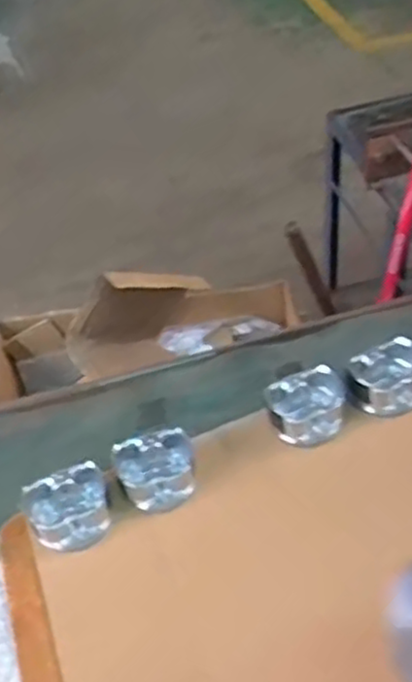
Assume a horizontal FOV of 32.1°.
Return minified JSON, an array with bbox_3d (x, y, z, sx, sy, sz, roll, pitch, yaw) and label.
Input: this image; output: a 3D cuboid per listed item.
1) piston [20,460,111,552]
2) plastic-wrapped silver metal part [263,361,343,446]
[{"bbox_3d":[-0.134,0.172,0.722,0.084,0.045,0.082,-27,48,-17],"label":"piston"},{"bbox_3d":[0.107,0.071,0.782,0.082,0.039,0.074,-7,46,3],"label":"plastic-wrapped silver metal part"}]

